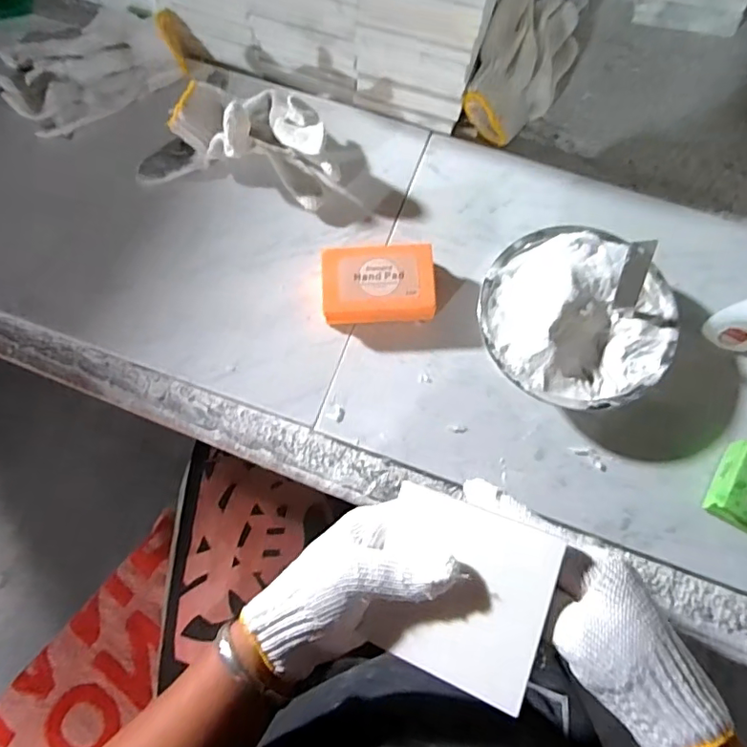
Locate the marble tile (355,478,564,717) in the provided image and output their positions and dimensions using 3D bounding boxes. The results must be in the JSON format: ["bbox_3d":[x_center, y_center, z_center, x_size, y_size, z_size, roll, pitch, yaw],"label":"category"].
[{"bbox_3d":[0.050,0.128,0.315,0.097,0.005,0.099,14,86,26],"label":"marble tile"}]

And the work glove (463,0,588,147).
[{"bbox_3d":[0.151,-0.313,0.506,0.082,0.049,0.192,21,77,4],"label":"work glove"}]

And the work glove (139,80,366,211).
[{"bbox_3d":[-0.111,-0.212,0.478,0.200,0.068,0.094,13,77,2],"label":"work glove"}]

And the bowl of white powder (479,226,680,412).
[{"bbox_3d":[0.164,-0.042,0.434,0.149,0.052,0.158,0,77,-1],"label":"bowl of white powder"}]

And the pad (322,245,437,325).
[{"bbox_3d":[0.004,-0.073,0.458,0.092,0.033,0.062,0,77,-1],"label":"pad"}]

